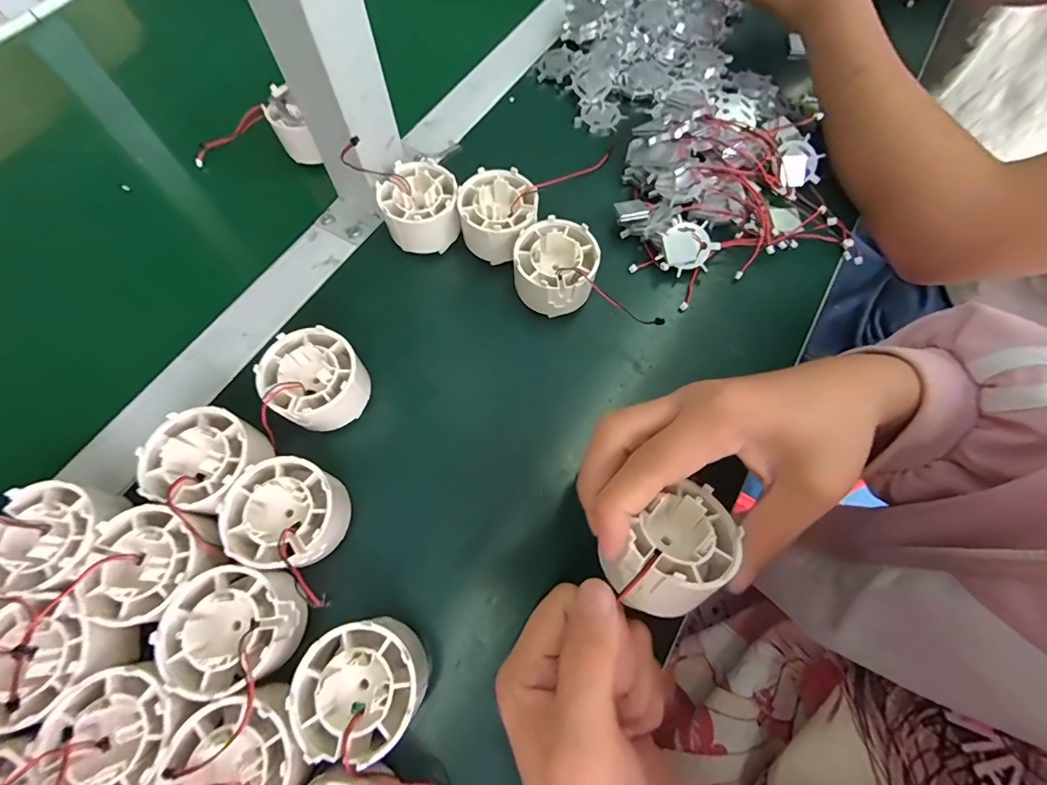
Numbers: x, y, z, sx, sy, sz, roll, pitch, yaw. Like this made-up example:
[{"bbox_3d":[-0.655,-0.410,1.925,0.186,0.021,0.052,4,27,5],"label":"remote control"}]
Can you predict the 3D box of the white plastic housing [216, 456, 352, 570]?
[{"bbox_3d":[-0.118,0.062,0.228,0.051,0.033,0.050,0,68,-1],"label":"white plastic housing"}]

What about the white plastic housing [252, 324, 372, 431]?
[{"bbox_3d":[-0.115,-0.004,0.259,0.056,0.040,0.050,38,72,13],"label":"white plastic housing"}]

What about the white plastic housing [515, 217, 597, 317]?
[{"bbox_3d":[0.019,-0.078,0.288,0.049,0.038,0.053,0,68,-1],"label":"white plastic housing"}]

